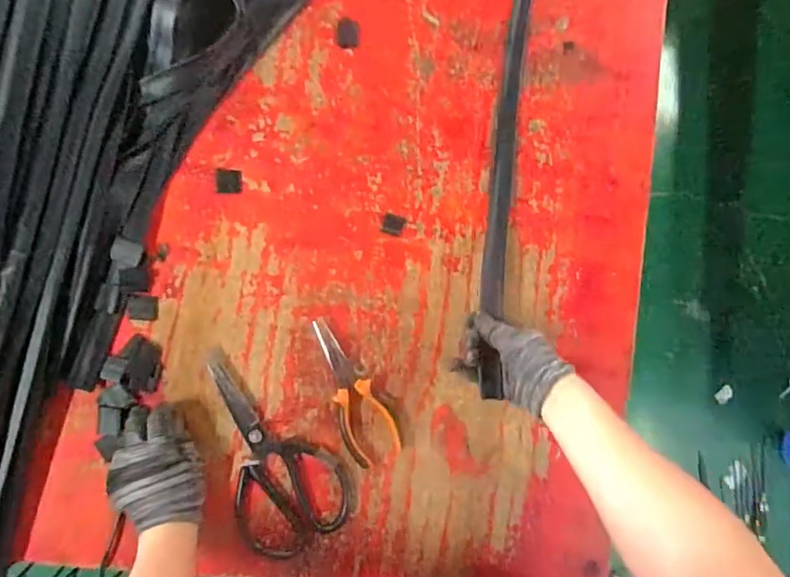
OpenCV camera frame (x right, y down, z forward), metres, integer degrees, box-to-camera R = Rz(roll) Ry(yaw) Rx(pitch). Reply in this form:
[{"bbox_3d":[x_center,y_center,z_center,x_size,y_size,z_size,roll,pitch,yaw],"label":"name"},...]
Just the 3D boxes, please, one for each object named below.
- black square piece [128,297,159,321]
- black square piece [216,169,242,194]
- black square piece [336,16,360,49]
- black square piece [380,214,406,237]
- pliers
[{"bbox_3d":[-0.263,0.021,0.583,0.028,0.007,0.024,-3,85,-8],"label":"black square piece"},{"bbox_3d":[-0.182,-0.118,0.611,0.027,0.004,0.027,-2,85,-8],"label":"black square piece"},{"bbox_3d":[-0.055,-0.297,0.648,0.028,0.004,0.036,-7,86,-9],"label":"black square piece"},{"bbox_3d":[-0.002,-0.072,0.634,0.025,0.004,0.023,16,83,-6],"label":"black square piece"},{"bbox_3d":[-0.048,0.110,0.603,0.055,0.017,0.163,-25,89,-10],"label":"pliers"}]

